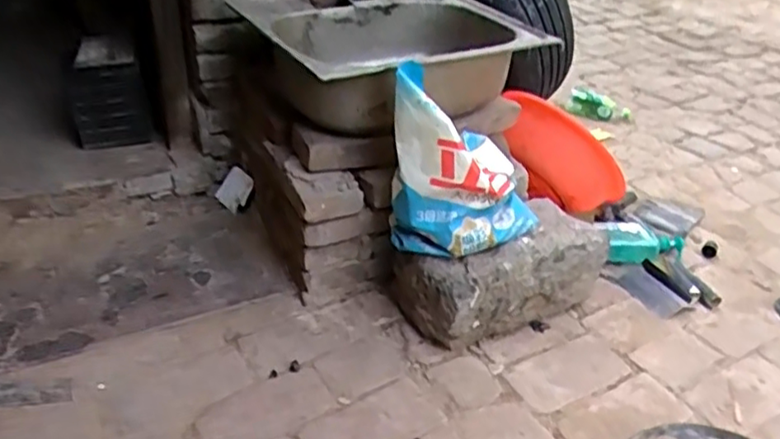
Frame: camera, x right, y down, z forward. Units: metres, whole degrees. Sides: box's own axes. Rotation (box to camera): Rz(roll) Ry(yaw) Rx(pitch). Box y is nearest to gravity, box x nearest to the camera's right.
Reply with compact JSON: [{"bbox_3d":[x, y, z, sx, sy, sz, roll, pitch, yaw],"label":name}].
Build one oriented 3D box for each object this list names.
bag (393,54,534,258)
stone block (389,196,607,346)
[{"bbox_3d":[0.142,-0.090,1.097,0.254,0.287,0.120,-11,36,-20],"label":"bag"},{"bbox_3d":[0.210,0.102,1.245,0.375,0.183,0.178,-16,37,-25],"label":"stone block"}]

